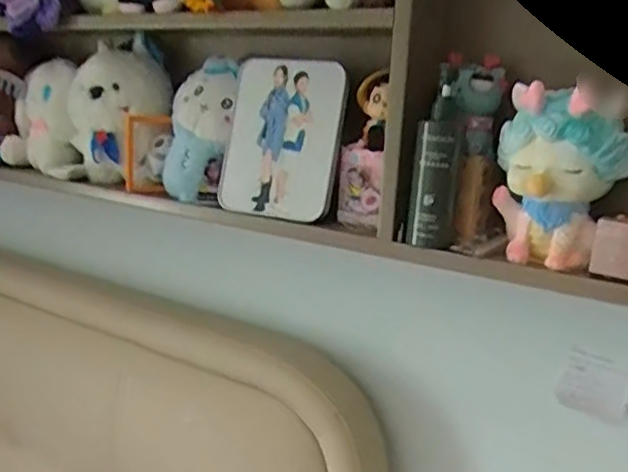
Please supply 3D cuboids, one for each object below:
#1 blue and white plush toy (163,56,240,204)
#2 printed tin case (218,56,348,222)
[{"bbox_3d":[-0.150,-0.148,0.925,0.120,0.195,0.080,10,4,28],"label":"blue and white plush toy"},{"bbox_3d":[-0.043,-0.123,0.831,0.153,0.199,0.027,9,3,18],"label":"printed tin case"}]

